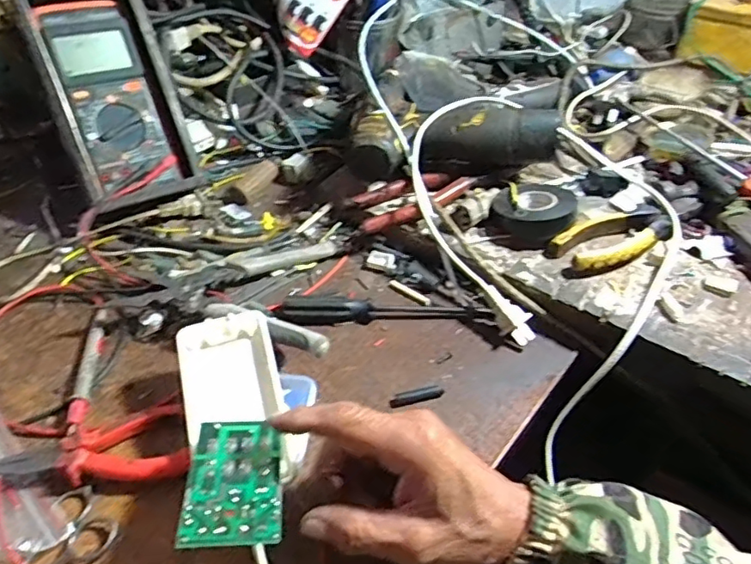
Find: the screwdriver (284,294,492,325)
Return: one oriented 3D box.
[{"bbox_3d":[0.011,0.023,0.488,0.171,0.026,0.020,-1,45,-3],"label":"screwdriver"}]

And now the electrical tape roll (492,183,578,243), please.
[{"bbox_3d":[0.144,-0.067,0.540,0.070,0.033,0.061,8,45,7],"label":"electrical tape roll"}]

